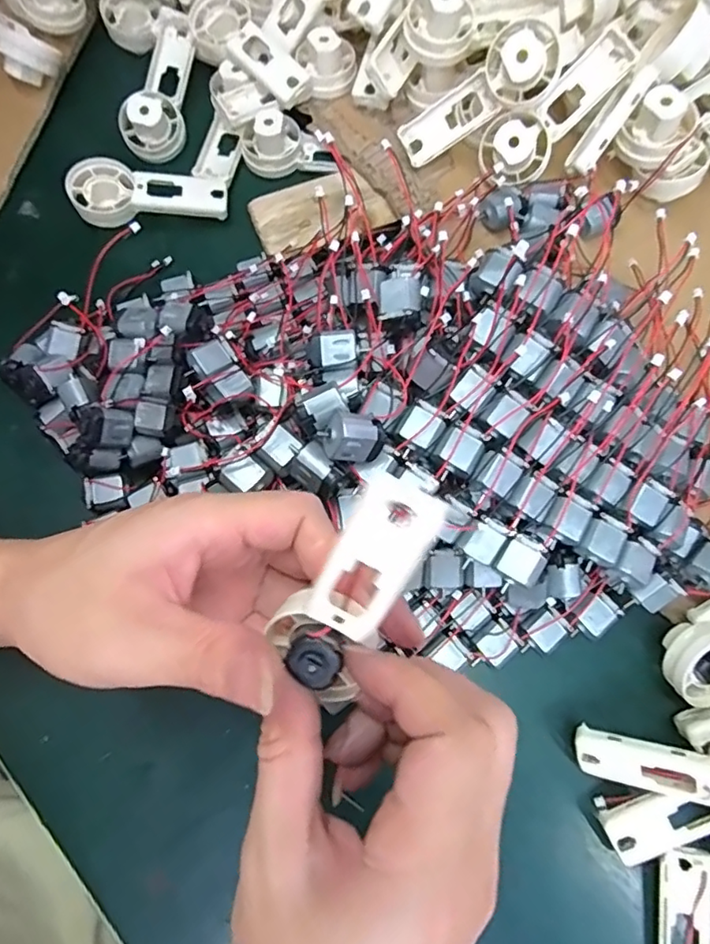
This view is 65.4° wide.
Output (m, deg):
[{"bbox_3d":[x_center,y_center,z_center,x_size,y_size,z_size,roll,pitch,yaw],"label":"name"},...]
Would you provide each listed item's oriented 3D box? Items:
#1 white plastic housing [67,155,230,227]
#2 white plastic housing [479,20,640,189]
[{"bbox_3d":[-0.128,-0.175,0.345,0.089,0.021,0.045,-13,74,-4],"label":"white plastic housing"},{"bbox_3d":[0.111,-0.204,0.312,0.101,0.024,0.034,-41,78,5],"label":"white plastic housing"}]

